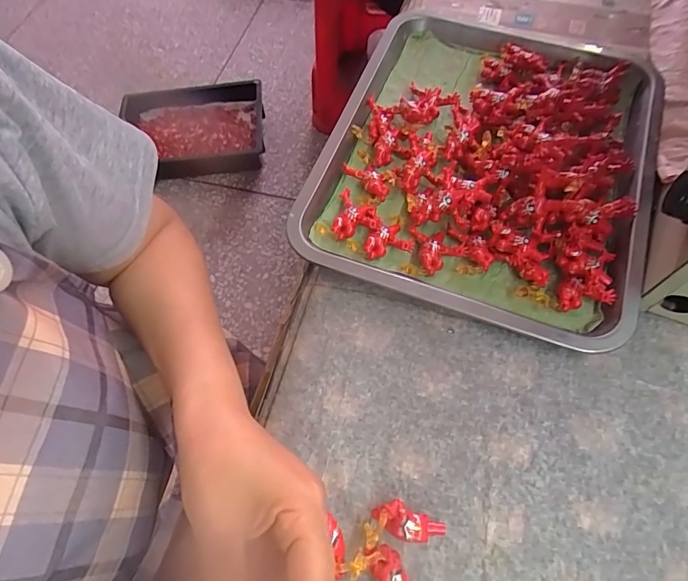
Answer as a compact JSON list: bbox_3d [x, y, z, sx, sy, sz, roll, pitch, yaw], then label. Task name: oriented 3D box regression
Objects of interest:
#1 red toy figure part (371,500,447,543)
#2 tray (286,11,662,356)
[{"bbox_3d":[0.039,0.141,0.268,0.042,0.014,0.018,22,66,12],"label":"red toy figure part"},{"bbox_3d":[0.123,-0.124,0.382,0.264,0.045,0.313,18,65,11],"label":"tray"}]

